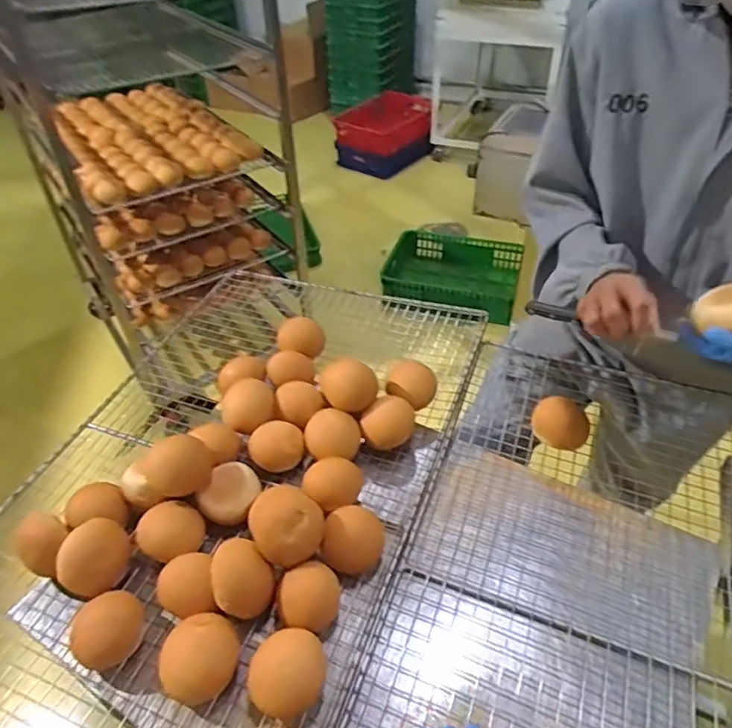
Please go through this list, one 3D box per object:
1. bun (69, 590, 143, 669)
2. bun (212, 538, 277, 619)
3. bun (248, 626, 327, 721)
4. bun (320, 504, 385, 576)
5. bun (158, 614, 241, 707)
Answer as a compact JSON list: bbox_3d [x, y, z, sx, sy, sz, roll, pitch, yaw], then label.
[{"bbox_3d":[-0.288,0.295,0.638,0.070,0.044,0.079,24,49,26],"label":"bun"},{"bbox_3d":[-0.140,0.242,0.650,0.065,0.050,0.072,-15,44,-12],"label":"bun"},{"bbox_3d":[-0.082,0.320,0.595,0.071,0.040,0.080,19,47,21],"label":"bun"},{"bbox_3d":[-0.015,0.214,0.693,0.072,0.057,0.069,1,43,4],"label":"bun"},{"bbox_3d":[-0.179,0.312,0.610,0.078,0.046,0.080,14,46,18],"label":"bun"}]

